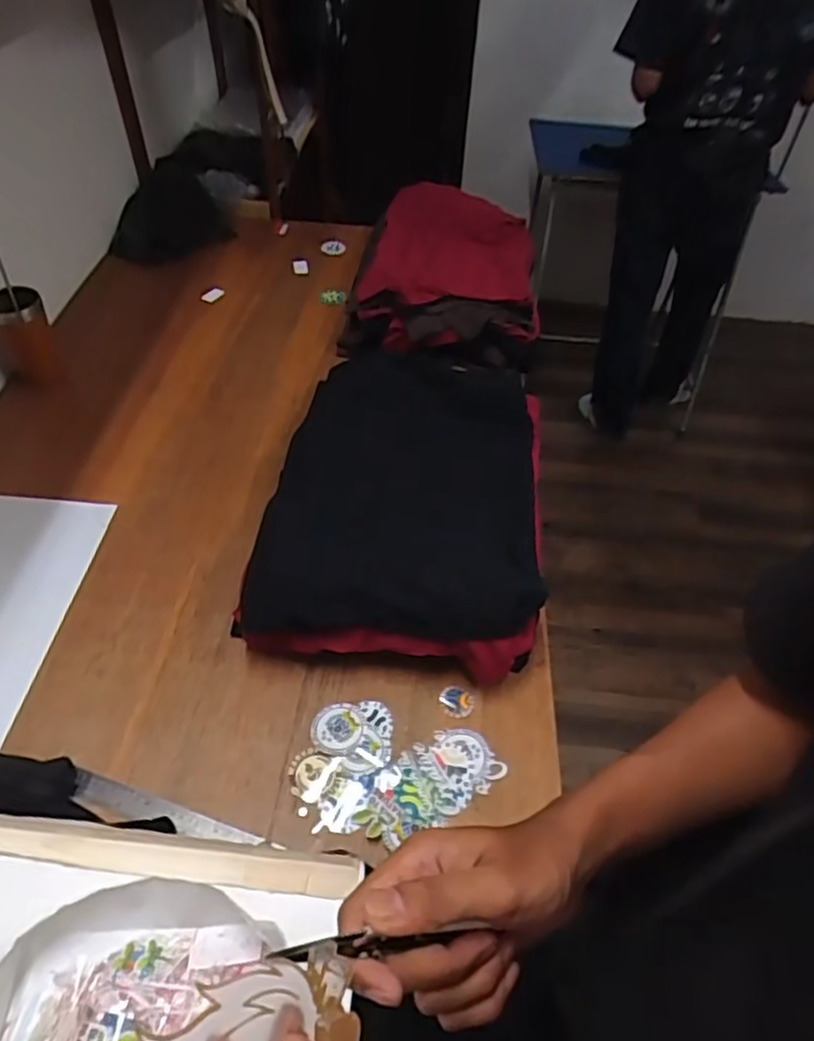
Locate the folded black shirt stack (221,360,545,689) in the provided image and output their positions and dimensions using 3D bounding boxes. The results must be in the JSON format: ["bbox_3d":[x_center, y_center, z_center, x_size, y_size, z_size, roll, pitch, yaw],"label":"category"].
[{"bbox_3d":[0.003,-0.055,0.942,0.375,0.098,0.575,10,48,4],"label":"folded black shirt stack"}]

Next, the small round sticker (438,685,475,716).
[{"bbox_3d":[0.059,0.213,0.781,0.040,0.004,0.039,3,47,-3],"label":"small round sticker"}]

